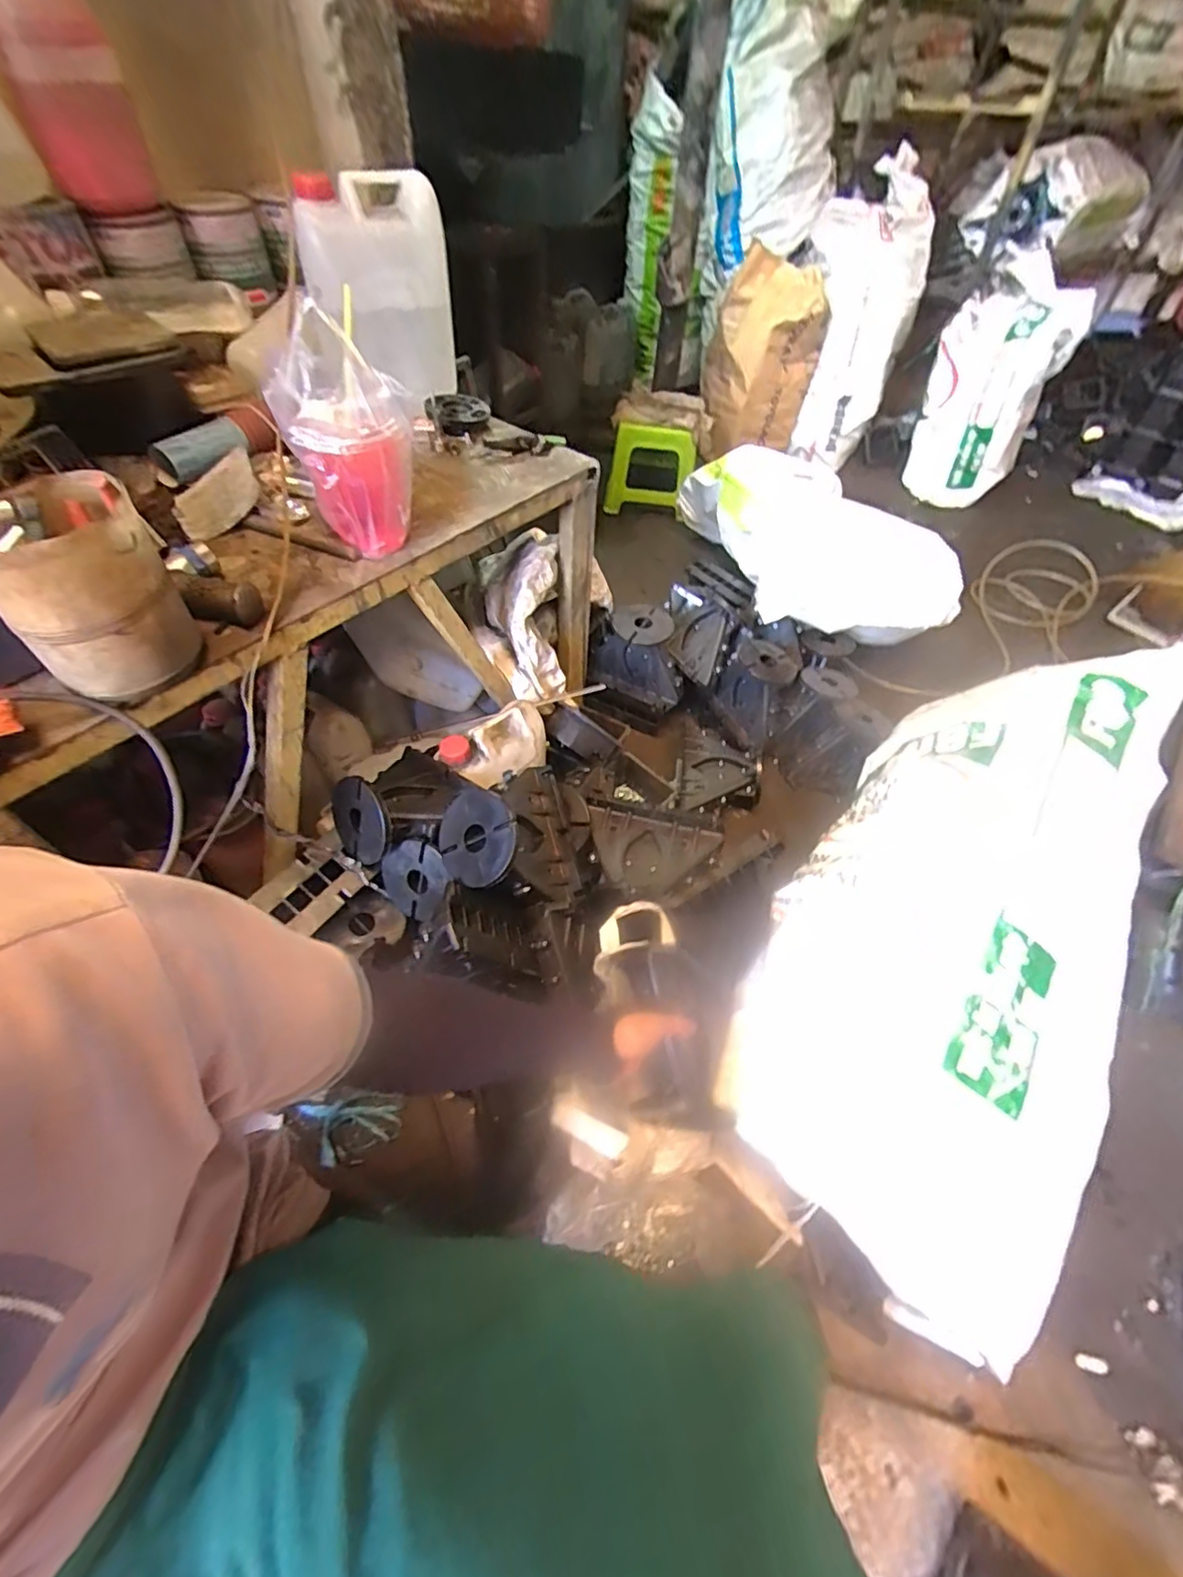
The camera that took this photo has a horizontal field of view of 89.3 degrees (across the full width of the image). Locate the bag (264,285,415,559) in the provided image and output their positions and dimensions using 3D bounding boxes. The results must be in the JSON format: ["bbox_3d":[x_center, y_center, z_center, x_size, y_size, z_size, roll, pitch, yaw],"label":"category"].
[{"bbox_3d":[-0.268,-0.384,0.669,0.130,0.212,0.104,-23,56,-21],"label":"bag"}]

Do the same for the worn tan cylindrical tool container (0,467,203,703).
[{"bbox_3d":[-0.444,-0.172,0.532,0.123,0.143,0.124,-24,56,-22],"label":"worn tan cylindrical tool container"}]

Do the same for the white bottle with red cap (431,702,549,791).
[{"bbox_3d":[-0.148,-0.065,0.960,0.185,0.081,0.087,-33,60,-27],"label":"white bottle with red cap"}]

